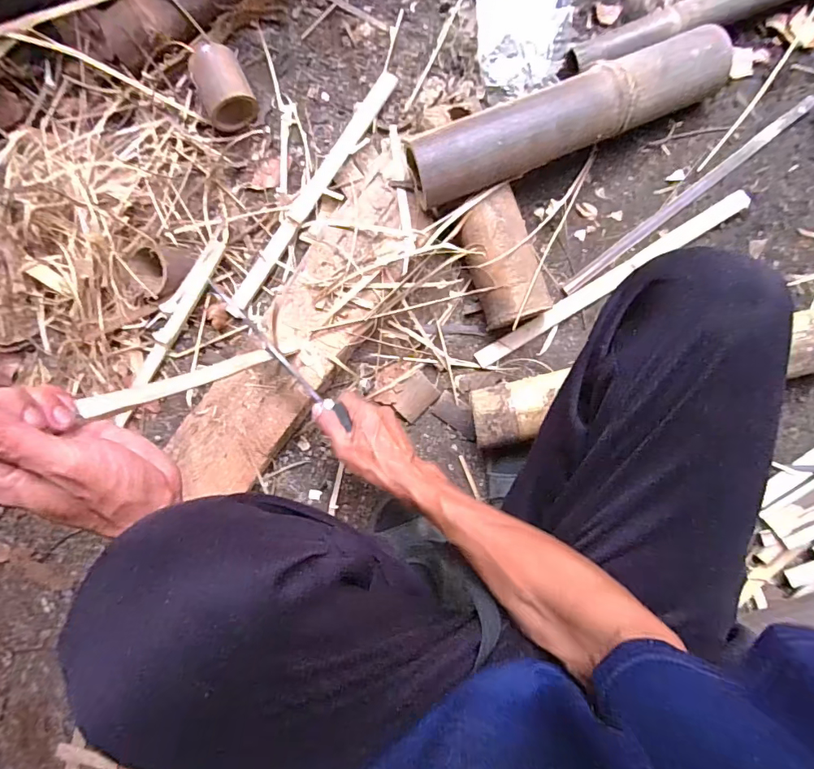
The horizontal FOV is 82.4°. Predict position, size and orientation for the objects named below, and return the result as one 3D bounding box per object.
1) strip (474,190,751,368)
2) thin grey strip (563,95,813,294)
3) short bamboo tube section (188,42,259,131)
[{"bbox_3d":[0.263,-0.134,0.612,0.387,0.012,0.026,-31,88,6],"label":"strip"},{"bbox_3d":[0.362,-0.242,0.607,0.373,0.007,0.019,-37,87,5],"label":"thin grey strip"},{"bbox_3d":[-0.255,-0.411,0.647,0.069,0.055,0.090,-25,88,6],"label":"short bamboo tube section"}]

